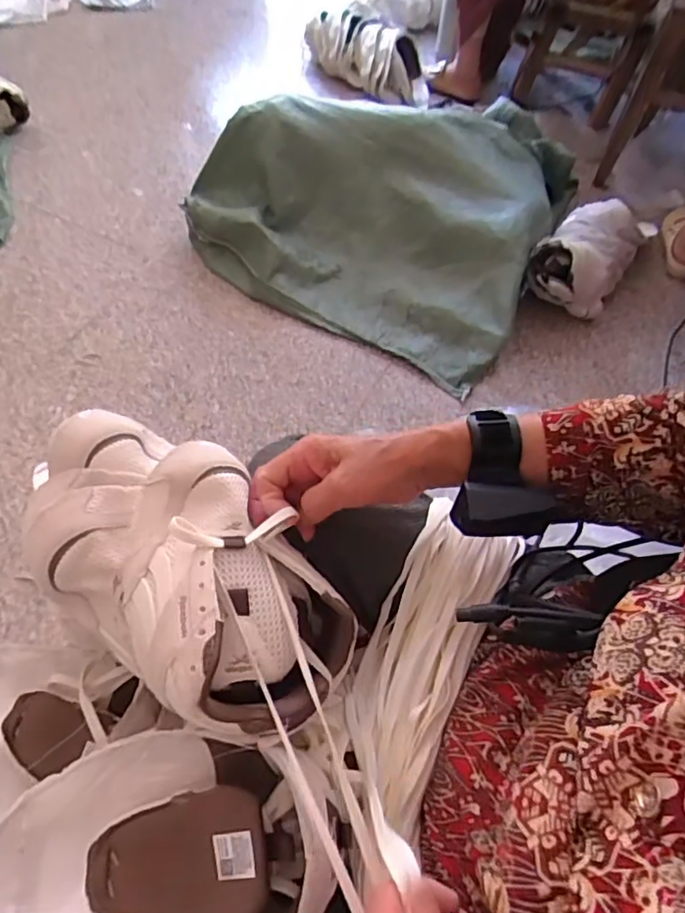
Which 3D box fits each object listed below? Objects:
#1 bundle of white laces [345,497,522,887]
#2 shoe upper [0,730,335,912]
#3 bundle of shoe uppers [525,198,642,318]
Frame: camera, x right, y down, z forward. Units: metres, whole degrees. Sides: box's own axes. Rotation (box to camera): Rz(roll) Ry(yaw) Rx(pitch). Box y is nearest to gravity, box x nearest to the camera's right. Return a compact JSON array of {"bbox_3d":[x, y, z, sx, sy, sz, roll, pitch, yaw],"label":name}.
[{"bbox_3d":[0.057,0.165,0.445,0.080,0.057,0.233,23,60,11],"label":"bundle of white laces"},{"bbox_3d":[-0.117,0.251,0.343,0.201,0.064,0.141,-7,59,-8],"label":"shoe upper"},{"bbox_3d":[0.554,-0.457,1.279,0.190,0.128,0.343,30,61,14],"label":"bundle of shoe uppers"}]

